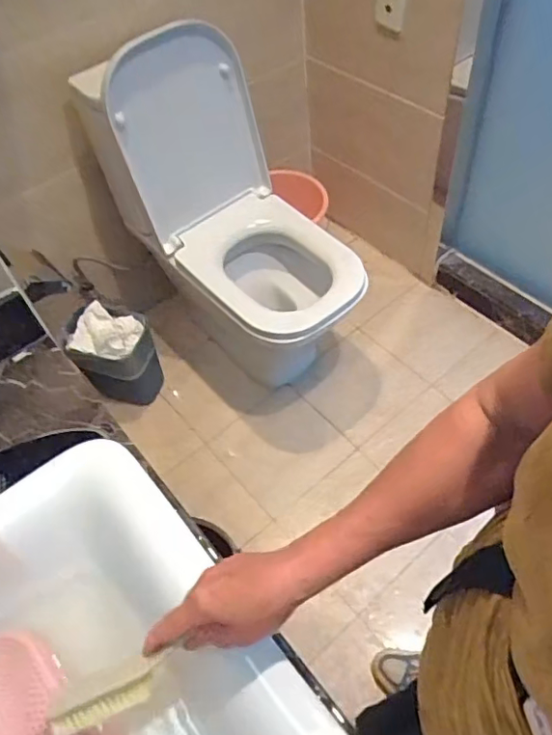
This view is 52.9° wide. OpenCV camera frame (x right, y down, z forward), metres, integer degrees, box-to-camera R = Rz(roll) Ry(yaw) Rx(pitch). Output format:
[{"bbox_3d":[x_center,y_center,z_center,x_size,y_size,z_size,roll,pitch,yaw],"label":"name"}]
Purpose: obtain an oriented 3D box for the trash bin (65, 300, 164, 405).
[{"bbox_3d":[-0.405,-0.022,1.437,0.193,0.265,0.174,-27,55,-14],"label":"trash bin"}]

